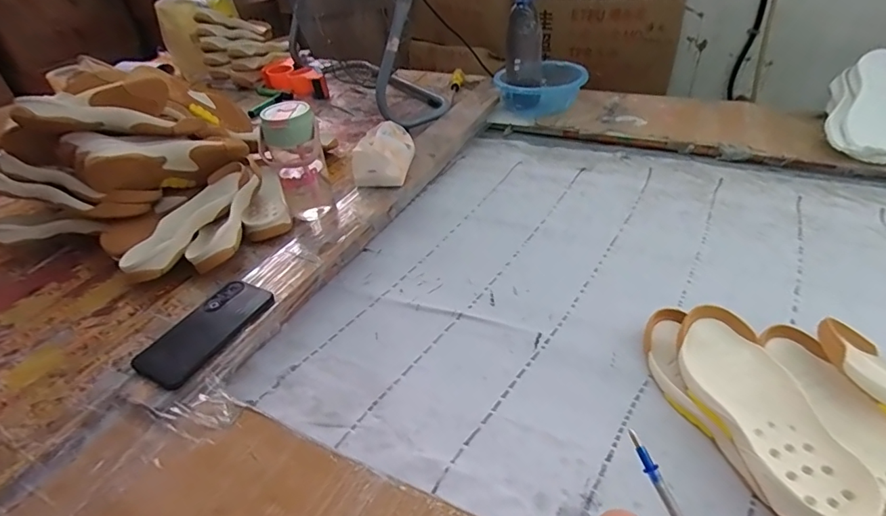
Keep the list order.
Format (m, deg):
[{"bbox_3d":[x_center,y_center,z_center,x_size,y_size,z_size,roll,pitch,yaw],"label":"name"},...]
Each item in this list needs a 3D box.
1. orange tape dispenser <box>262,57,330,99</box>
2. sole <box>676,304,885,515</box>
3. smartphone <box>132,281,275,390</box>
[{"bbox_3d":[-0.422,-0.510,1.354,0.111,0.060,0.224,-29,45,-27],"label":"orange tape dispenser"},{"bbox_3d":[0.309,0.142,0.466,0.096,0.035,0.258,-3,37,3],"label":"sole"},{"bbox_3d":[-0.298,0.088,0.598,0.081,0.012,0.164,19,44,21],"label":"smartphone"}]

